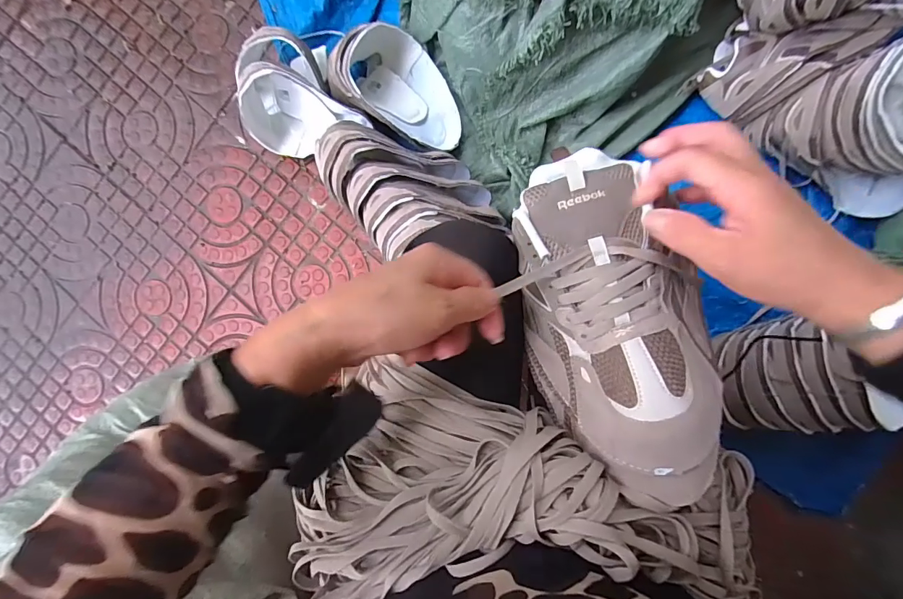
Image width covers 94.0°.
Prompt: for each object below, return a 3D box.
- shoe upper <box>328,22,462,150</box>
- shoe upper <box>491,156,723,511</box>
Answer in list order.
[{"bbox_3d":[-0.082,-0.380,0.749,0.241,0.142,0.162,29,94,3],"label":"shoe upper"},{"bbox_3d":[0.121,0.008,0.313,0.123,0.082,0.252,-14,76,4],"label":"shoe upper"}]

